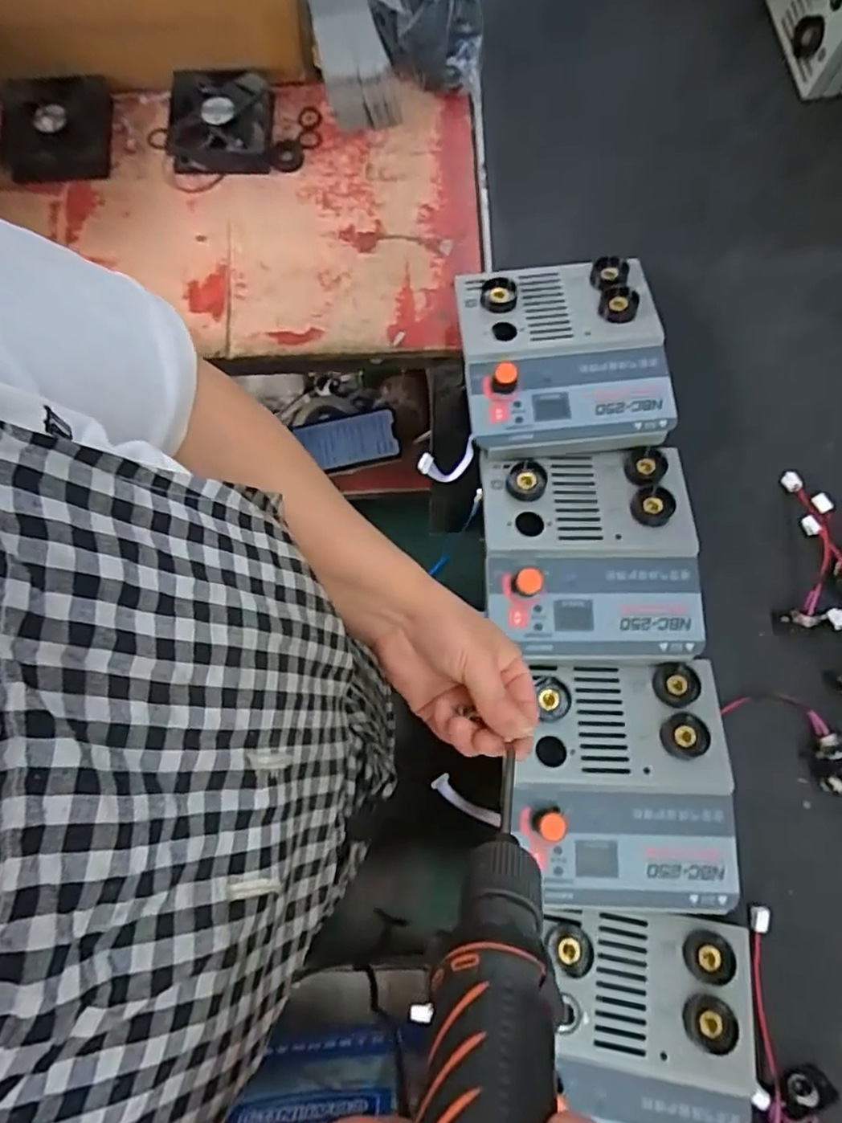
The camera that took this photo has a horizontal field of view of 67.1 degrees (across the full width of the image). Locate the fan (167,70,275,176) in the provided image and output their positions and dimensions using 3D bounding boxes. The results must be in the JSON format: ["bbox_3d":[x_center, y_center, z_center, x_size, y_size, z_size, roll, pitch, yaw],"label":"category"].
[{"bbox_3d":[-0.192,-0.410,0.598,0.098,0.030,0.105,-2,77,1],"label":"fan"}]

